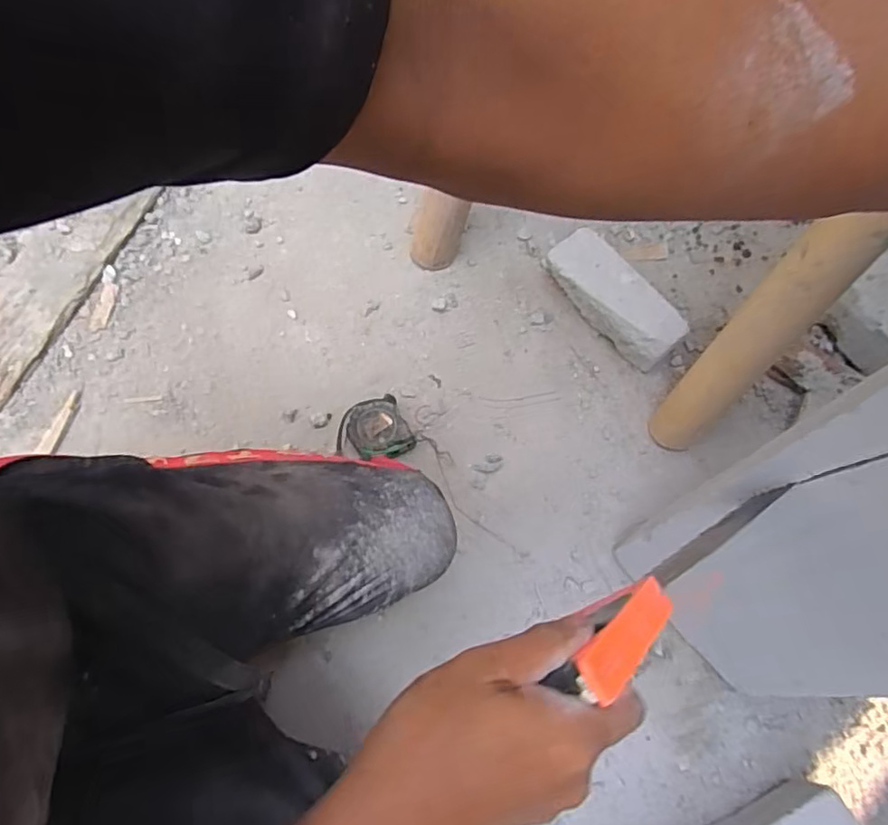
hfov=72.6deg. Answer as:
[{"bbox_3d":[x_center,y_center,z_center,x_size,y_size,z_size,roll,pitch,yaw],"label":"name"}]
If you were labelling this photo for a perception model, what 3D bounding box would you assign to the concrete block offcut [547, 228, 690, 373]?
[{"bbox_3d":[0.224,-0.147,0.818,0.066,0.090,0.198,-38,75,-14],"label":"concrete block offcut"}]

